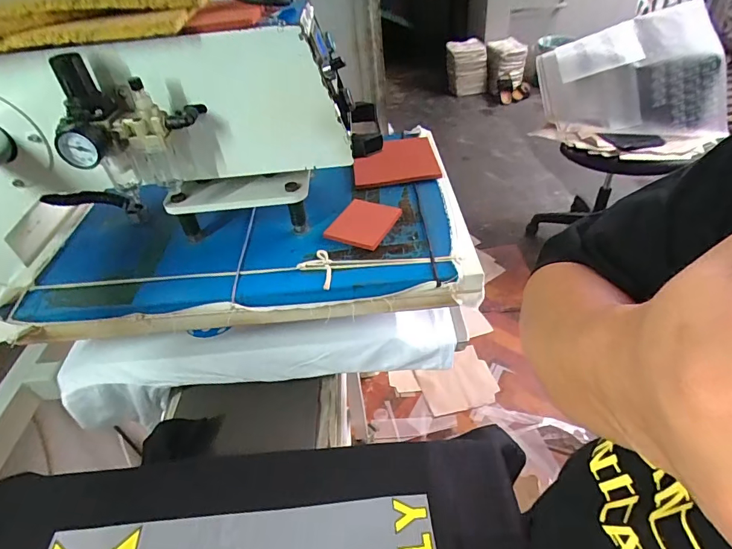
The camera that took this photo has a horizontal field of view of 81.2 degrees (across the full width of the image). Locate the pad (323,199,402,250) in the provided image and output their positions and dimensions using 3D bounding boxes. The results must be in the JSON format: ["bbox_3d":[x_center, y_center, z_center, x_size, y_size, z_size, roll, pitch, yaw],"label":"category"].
[{"bbox_3d":[-0.002,-0.072,0.588,0.073,0.009,0.093,23,49,15],"label":"pad"}]

